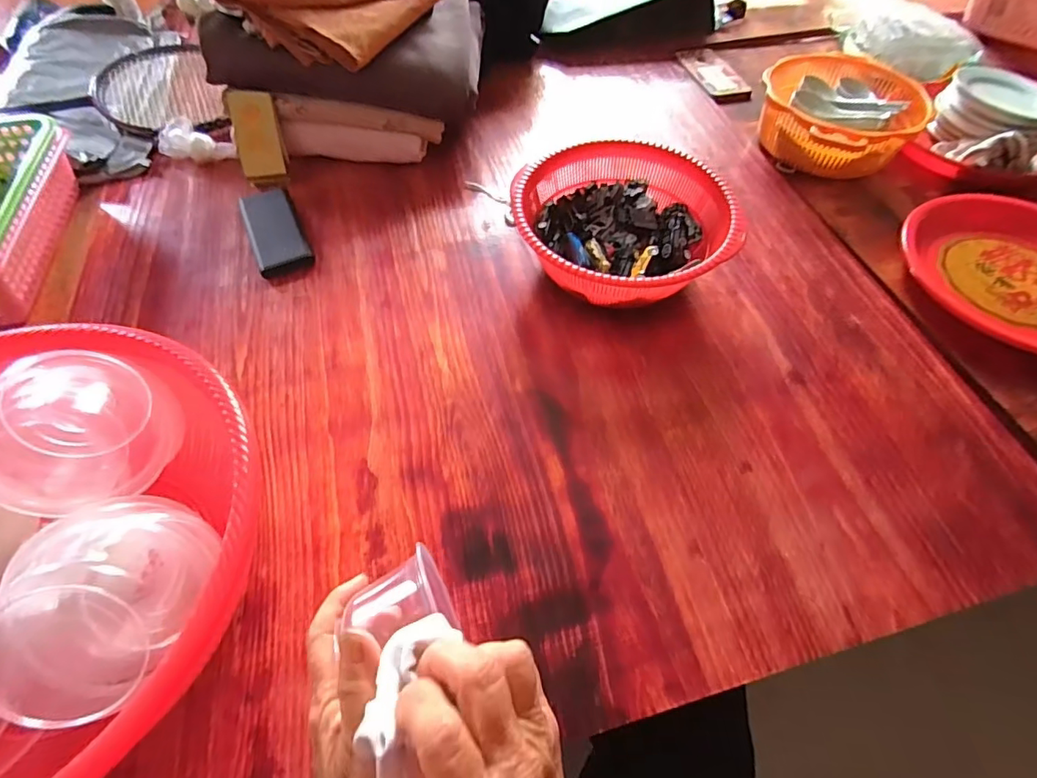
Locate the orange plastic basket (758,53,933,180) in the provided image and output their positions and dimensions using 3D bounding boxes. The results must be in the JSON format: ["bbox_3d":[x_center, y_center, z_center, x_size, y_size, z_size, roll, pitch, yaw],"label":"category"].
[{"bbox_3d":[0.452,-0.392,0.736,0.201,0.075,0.255,26,60,16],"label":"orange plastic basket"}]

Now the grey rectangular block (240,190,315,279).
[{"bbox_3d":[-0.304,-0.197,0.644,0.060,0.015,0.146,-22,59,-14],"label":"grey rectangular block"}]

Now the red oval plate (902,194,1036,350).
[{"bbox_3d":[0.579,-0.134,0.587,0.248,0.040,0.184,28,61,17],"label":"red oval plate"}]

